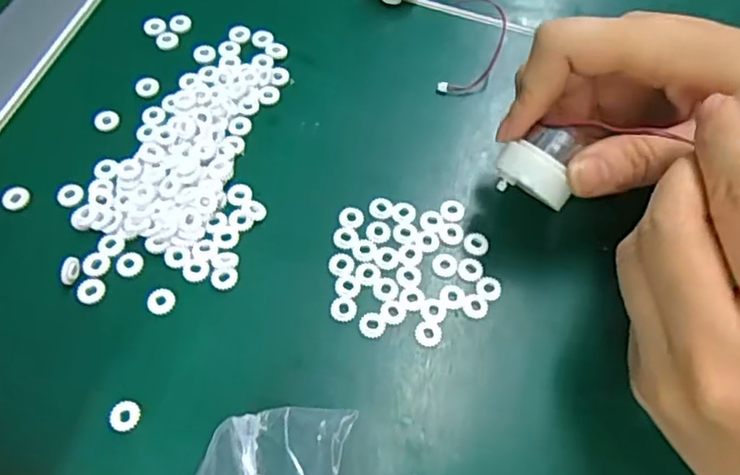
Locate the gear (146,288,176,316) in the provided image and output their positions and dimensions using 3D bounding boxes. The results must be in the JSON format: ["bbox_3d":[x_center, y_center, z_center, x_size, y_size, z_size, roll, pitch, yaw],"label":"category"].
[{"bbox_3d":[-0.085,0.025,0.252,0.011,0.004,0.011,1,64,-2],"label":"gear"}]

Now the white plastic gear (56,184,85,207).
[{"bbox_3d":[-0.131,-0.019,0.272,0.011,0.004,0.011,1,64,-2],"label":"white plastic gear"}]

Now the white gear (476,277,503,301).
[{"bbox_3d":[0.050,0.021,0.260,0.011,0.004,0.010,1,64,-2],"label":"white gear"}]

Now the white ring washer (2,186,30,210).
[{"bbox_3d":[-0.154,-0.018,0.270,0.011,0.004,0.011,1,64,-2],"label":"white ring washer"}]

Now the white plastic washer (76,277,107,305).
[{"bbox_3d":[-0.113,0.021,0.252,0.011,0.004,0.011,1,64,-2],"label":"white plastic washer"}]

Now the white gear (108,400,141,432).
[{"bbox_3d":[-0.091,0.066,0.231,0.011,0.004,0.011,1,64,-2],"label":"white gear"}]

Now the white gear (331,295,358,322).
[{"bbox_3d":[-0.011,0.028,0.253,0.011,0.004,0.011,11,64,3],"label":"white gear"}]

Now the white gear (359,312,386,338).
[{"bbox_3d":[0.001,0.035,0.250,0.010,0.004,0.010,8,64,1],"label":"white gear"}]

